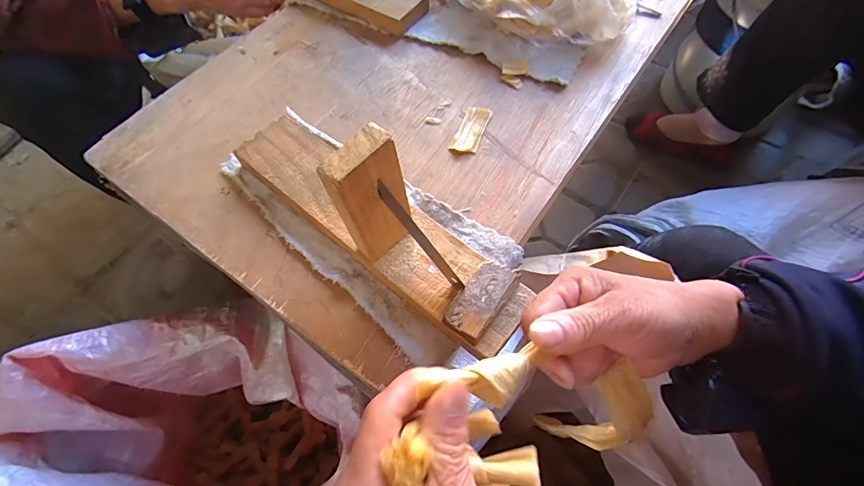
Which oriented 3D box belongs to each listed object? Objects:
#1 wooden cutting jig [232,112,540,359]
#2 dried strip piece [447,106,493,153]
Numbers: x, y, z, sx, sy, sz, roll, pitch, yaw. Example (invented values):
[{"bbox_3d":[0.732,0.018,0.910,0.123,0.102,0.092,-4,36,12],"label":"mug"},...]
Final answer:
[{"bbox_3d":[-0.048,-0.040,0.287,0.275,0.122,0.078,38,68,20],"label":"wooden cutting jig"},{"bbox_3d":[0.037,-0.106,0.387,0.025,0.005,0.058,21,63,12],"label":"dried strip piece"}]

